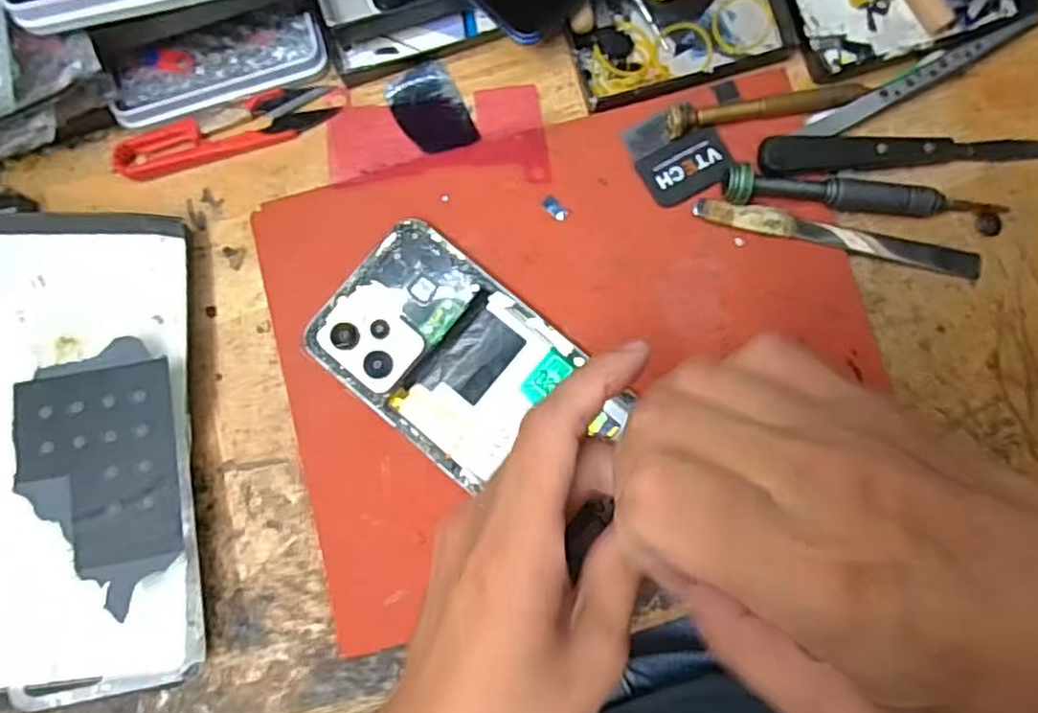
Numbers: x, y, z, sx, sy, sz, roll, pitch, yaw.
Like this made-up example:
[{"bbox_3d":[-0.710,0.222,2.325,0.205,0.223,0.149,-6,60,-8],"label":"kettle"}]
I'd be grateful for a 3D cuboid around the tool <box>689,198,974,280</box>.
[{"bbox_3d":[0.141,-0.053,0.311,0.127,0.004,0.011,12,85,2],"label":"tool"}]

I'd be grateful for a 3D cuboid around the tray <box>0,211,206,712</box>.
[{"bbox_3d":[-0.195,0.038,0.296,0.113,0.034,0.201,-7,85,0],"label":"tray"}]

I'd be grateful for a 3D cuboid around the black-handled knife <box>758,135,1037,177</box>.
[{"bbox_3d":[0.176,-0.092,0.313,0.140,0.010,0.017,-4,85,1],"label":"black-handled knife"}]

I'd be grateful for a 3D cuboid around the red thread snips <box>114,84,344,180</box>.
[{"bbox_3d":[-0.135,-0.104,0.327,0.099,0.010,0.022,-18,85,-1],"label":"red thread snips"}]

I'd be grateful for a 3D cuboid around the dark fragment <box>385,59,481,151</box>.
[{"bbox_3d":[-0.041,-0.115,0.330,0.030,0.004,0.047,-31,85,-2],"label":"dark fragment"}]

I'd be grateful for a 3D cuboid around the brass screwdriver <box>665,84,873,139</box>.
[{"bbox_3d":[0.110,-0.110,0.314,0.091,0.011,0.011,-10,85,0],"label":"brass screwdriver"}]

